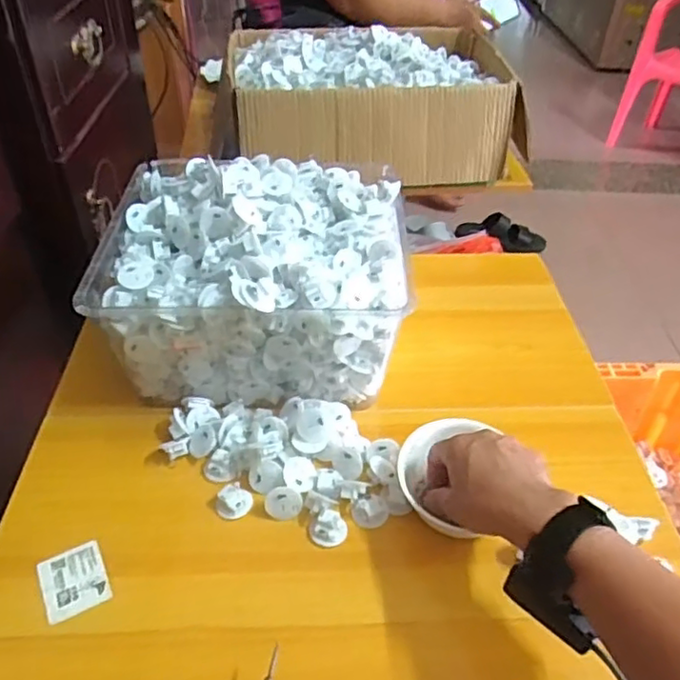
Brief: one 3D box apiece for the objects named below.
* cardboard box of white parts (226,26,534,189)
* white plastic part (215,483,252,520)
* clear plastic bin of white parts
[{"bbox_3d":[0.054,-0.385,0.999,0.440,0.126,0.304,-3,42,-6],"label":"cardboard box of white parts"},{"bbox_3d":[-0.097,0.148,0.575,0.031,0.015,0.029,2,42,-1],"label":"white plastic part"},{"bbox_3d":[-0.090,-0.069,0.701,0.306,0.175,0.277,2,42,-1],"label":"clear plastic bin of white parts"}]

